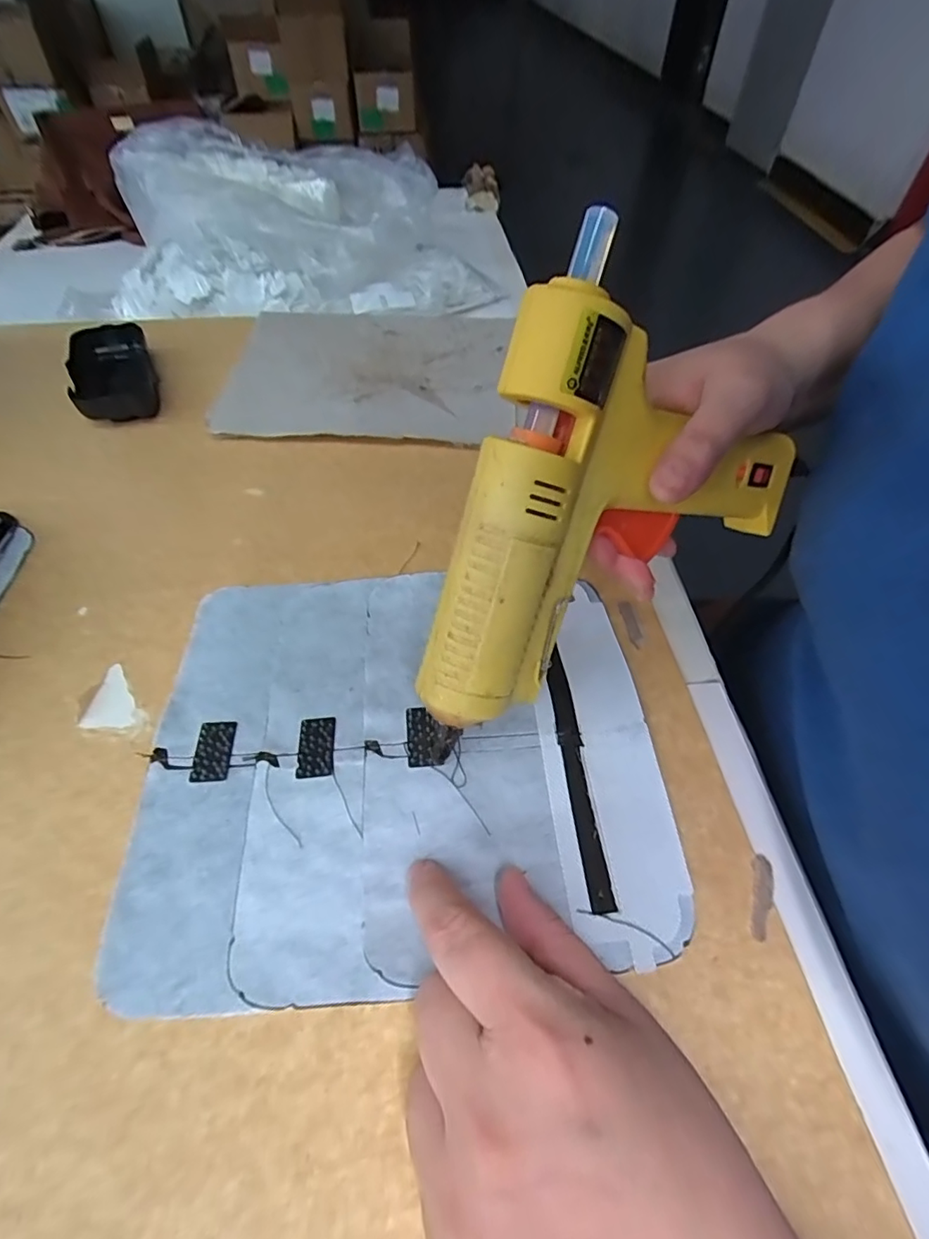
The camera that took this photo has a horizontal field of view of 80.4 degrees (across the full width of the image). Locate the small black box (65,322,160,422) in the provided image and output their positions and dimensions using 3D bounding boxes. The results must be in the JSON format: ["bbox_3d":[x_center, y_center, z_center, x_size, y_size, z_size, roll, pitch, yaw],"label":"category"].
[{"bbox_3d":[-0.270,-0.186,0.421,0.057,0.027,0.109,-21,56,-16],"label":"small black box"}]

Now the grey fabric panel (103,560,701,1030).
[{"bbox_3d":[-0.028,0.055,0.254,0.224,0.010,0.192,-4,53,-4],"label":"grey fabric panel"}]

